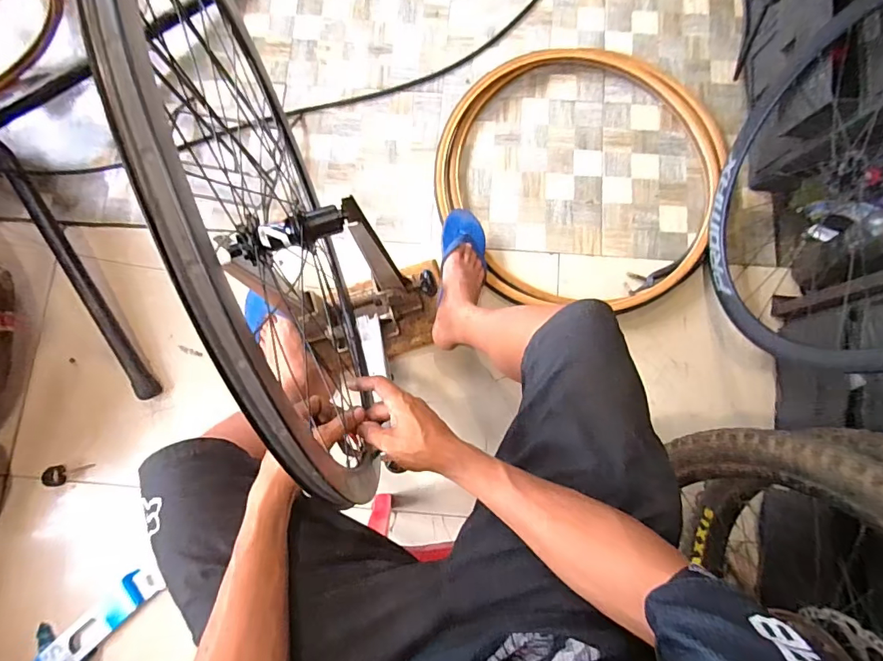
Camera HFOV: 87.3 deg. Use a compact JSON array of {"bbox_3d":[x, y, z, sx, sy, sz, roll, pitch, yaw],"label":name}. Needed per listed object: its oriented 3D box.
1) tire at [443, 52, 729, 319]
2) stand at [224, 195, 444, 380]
[{"bbox_3d":[0.330,-0.385,1.112,0.681,0.041,0.686,7,81,1],"label":"tire"},{"bbox_3d":[-0.115,-0.036,0.794,0.303,0.495,0.176,-26,80,-3],"label":"stand"}]

